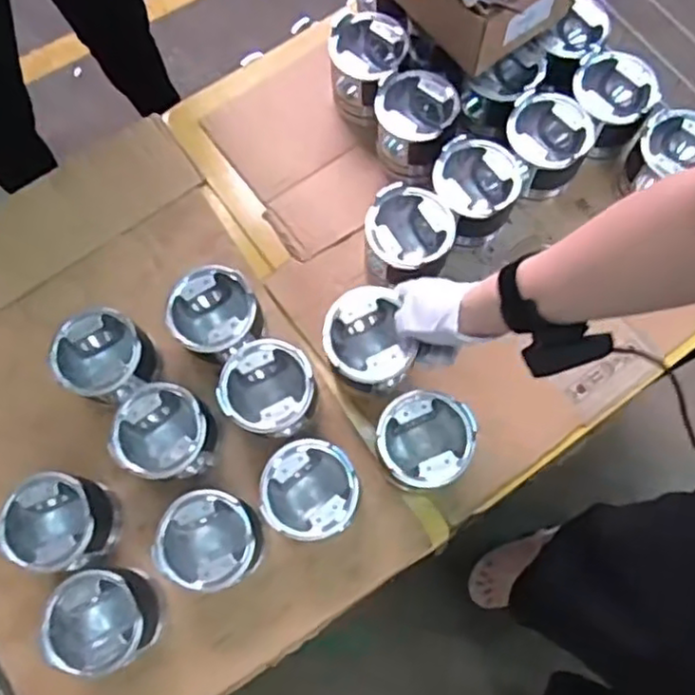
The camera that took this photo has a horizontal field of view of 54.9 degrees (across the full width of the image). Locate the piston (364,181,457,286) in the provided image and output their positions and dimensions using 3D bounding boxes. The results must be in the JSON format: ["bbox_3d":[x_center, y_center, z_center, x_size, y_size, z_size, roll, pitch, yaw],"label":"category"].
[{"bbox_3d":[0.070,-0.121,0.785,0.099,0.097,0.104,0,73,1],"label":"piston"}]

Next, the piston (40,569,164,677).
[{"bbox_3d":[-0.251,0.280,0.691,0.097,0.116,0.092,0,73,1],"label":"piston"}]

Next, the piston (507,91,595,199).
[{"bbox_3d":[0.242,-0.247,0.820,0.094,0.096,0.103,0,73,1],"label":"piston"}]

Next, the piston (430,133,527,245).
[{"bbox_3d":[0.151,-0.184,0.809,0.100,0.098,0.104,27,76,9],"label":"piston"}]

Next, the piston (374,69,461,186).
[{"bbox_3d":[0.082,-0.272,0.839,0.094,0.108,0.095,0,73,1],"label":"piston"}]

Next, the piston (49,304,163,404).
[{"bbox_3d":[-0.266,0.018,0.765,0.103,0.098,0.102,30,76,10],"label":"piston"}]

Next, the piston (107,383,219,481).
[{"bbox_3d":[-0.197,0.096,0.733,0.098,0.089,0.096,0,73,1],"label":"piston"}]

